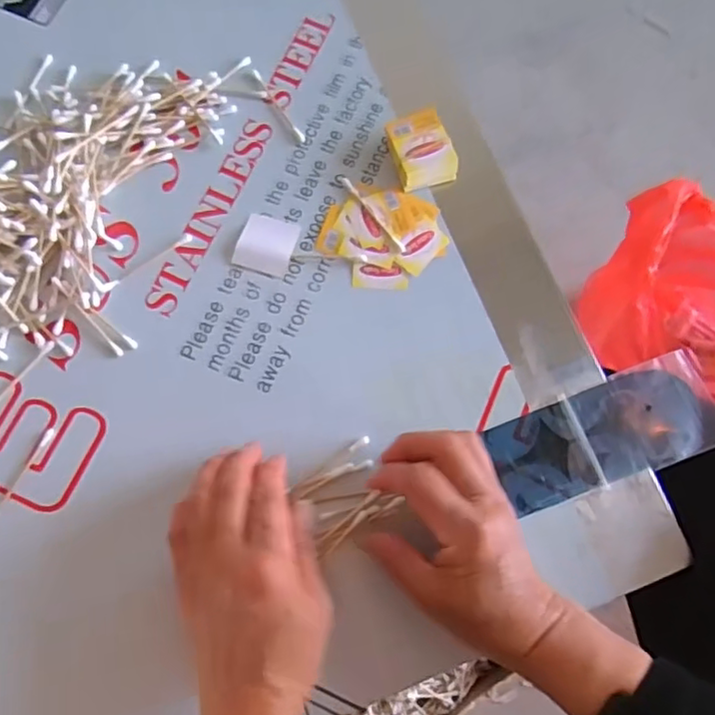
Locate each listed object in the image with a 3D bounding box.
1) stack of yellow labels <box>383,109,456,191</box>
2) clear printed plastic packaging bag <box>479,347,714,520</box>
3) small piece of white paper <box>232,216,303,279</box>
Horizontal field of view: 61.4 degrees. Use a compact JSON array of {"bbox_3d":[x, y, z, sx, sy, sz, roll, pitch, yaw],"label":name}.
[{"bbox_3d":[0.047,-0.152,0.442,0.042,0.023,0.053,-17,76,-5],"label":"stack of yellow labels"},{"bbox_3d":[0.167,0.049,0.397,0.151,0.013,0.065,-21,77,-6],"label":"clear printed plastic packaging bag"},{"bbox_3d":[-0.066,-0.081,0.432,0.040,0.004,0.042,15,75,3],"label":"small piece of white paper"}]

